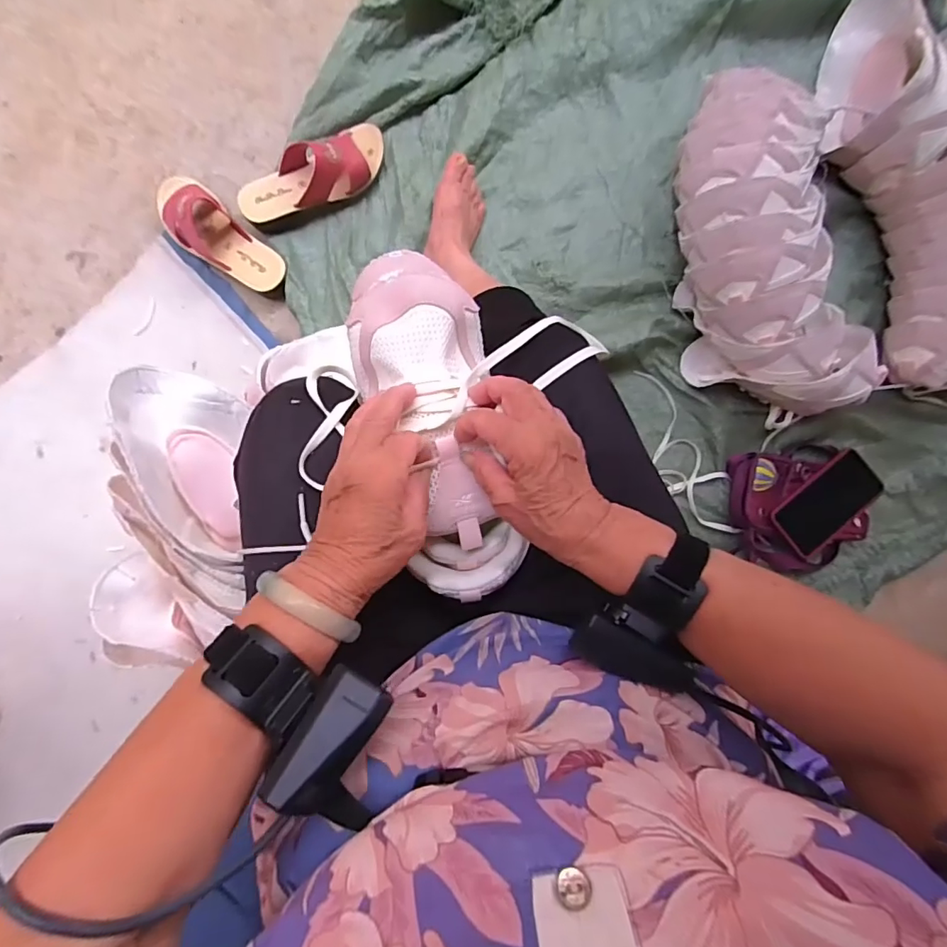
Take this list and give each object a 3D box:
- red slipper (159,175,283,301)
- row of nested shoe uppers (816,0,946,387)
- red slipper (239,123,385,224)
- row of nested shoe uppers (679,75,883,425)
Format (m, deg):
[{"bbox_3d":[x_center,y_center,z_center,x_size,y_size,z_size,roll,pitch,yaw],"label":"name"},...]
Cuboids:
[{"bbox_3d":[-0.366,-0.335,0.724,0.228,0.061,0.085,44,88,2],"label":"red slipper"},{"bbox_3d":[0.636,-0.403,0.690,0.214,0.120,0.539,-14,88,-1],"label":"row of nested shoe uppers"},{"bbox_3d":[-0.232,-0.432,0.722,0.223,0.063,0.088,-23,88,-1],"label":"red slipper"},{"bbox_3d":[0.381,-0.290,0.677,0.192,0.143,0.433,-13,88,-1],"label":"row of nested shoe uppers"}]

